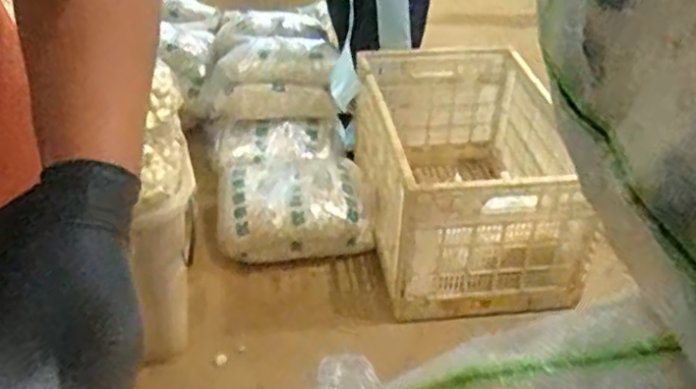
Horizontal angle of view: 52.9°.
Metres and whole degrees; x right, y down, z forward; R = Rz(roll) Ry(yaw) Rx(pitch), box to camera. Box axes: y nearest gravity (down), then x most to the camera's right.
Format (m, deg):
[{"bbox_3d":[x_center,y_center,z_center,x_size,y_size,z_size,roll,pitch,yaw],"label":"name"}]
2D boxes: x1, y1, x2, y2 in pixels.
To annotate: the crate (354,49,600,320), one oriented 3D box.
[{"bbox_3d":[0.239,-0.060,1.503,0.393,0.306,0.652,-4,36,-8],"label":"crate"}]

